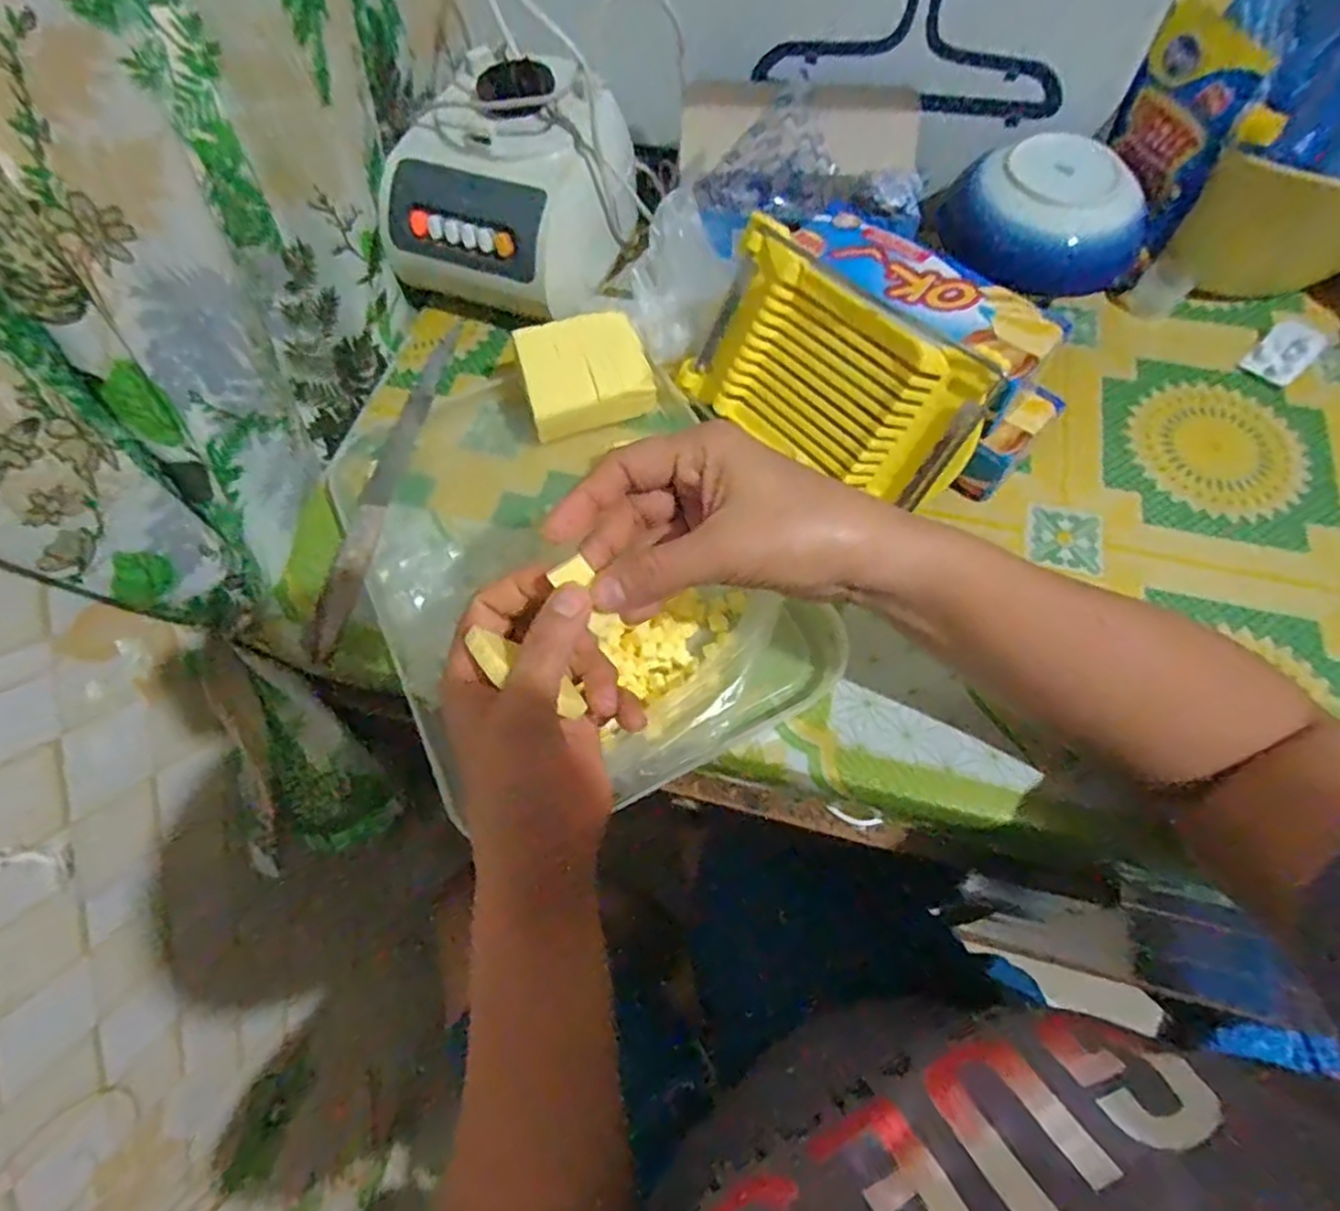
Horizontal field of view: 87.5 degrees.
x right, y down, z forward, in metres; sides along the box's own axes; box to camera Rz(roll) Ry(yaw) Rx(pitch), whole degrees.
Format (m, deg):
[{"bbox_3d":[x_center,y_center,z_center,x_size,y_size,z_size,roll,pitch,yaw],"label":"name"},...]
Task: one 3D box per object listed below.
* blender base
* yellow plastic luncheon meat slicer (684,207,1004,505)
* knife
[{"bbox_3d":[-0.109,-0.309,0.527,0.165,0.124,0.169,17,64,10],"label":"blender base"},{"bbox_3d":[0.099,-0.142,0.446,0.054,0.125,0.187,-10,47,-47],"label":"yellow plastic luncheon meat slicer"},{"bbox_3d":[-0.186,-0.098,0.466,0.025,0.023,0.287,5,62,4],"label":"knife"}]

